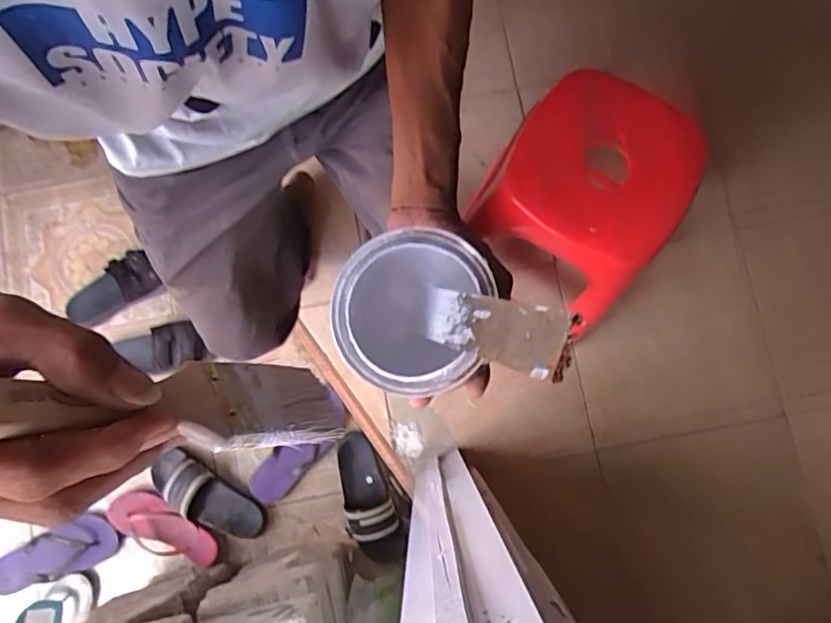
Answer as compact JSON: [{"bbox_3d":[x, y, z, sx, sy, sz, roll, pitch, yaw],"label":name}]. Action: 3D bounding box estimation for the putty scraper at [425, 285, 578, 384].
[{"bbox_3d":[0.037,0.008,0.335,0.006,0.164,0.034,18,89,-23],"label":"putty scraper"}]

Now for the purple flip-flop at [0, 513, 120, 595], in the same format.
[{"bbox_3d":[-0.757,0.500,1.185,0.275,0.042,0.104,-20,79,-4],"label":"purple flip-flop"}]

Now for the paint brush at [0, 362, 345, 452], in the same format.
[{"bbox_3d":[-0.103,0.036,0.235,0.008,0.174,0.044,-49,54,24],"label":"paint brush"}]

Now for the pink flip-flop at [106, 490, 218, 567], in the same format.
[{"bbox_3d":[-0.521,0.453,1.207,0.241,0.057,0.099,27,79,6],"label":"pink flip-flop"}]

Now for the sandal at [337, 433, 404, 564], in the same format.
[{"bbox_3d":[-0.098,0.384,1.195,0.106,0.061,0.265,-20,79,-4],"label":"sandal"}]

